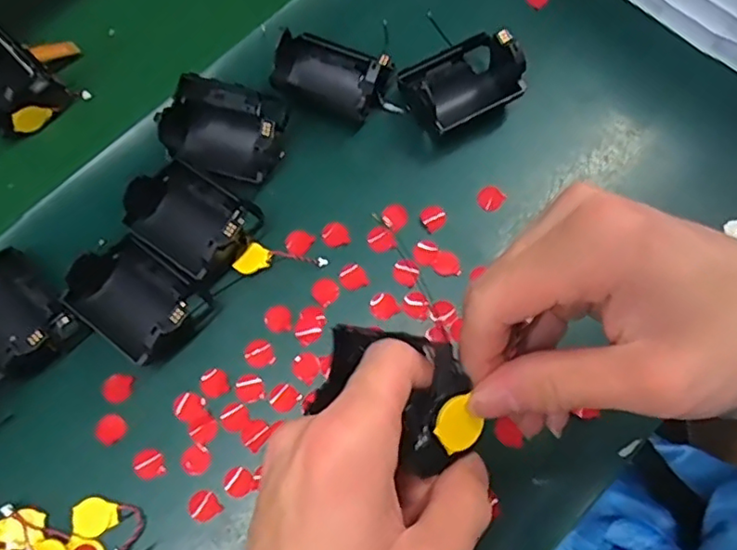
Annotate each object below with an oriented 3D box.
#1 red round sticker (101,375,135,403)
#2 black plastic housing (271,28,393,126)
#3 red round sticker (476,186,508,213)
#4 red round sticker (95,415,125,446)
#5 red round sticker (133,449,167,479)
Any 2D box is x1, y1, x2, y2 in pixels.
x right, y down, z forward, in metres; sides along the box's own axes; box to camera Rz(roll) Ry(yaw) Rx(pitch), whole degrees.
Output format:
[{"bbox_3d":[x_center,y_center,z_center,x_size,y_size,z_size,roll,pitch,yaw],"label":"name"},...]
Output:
[{"bbox_3d":[-0.146,0.066,0.344,0.017,0.004,0.016,-1,72,2],"label":"red round sticker"},{"bbox_3d":[-0.024,-0.136,0.388,0.072,0.038,0.056,20,73,8],"label":"black plastic housing"},{"bbox_3d":[0.078,-0.048,0.380,0.016,0.004,0.017,-1,72,3],"label":"red round sticker"},{"bbox_3d":[-0.146,0.087,0.337,0.016,0.004,0.016,2,67,-5],"label":"red round sticker"},{"bbox_3d":[-0.123,0.105,0.331,0.016,0.004,0.016,-1,72,2],"label":"red round sticker"}]

